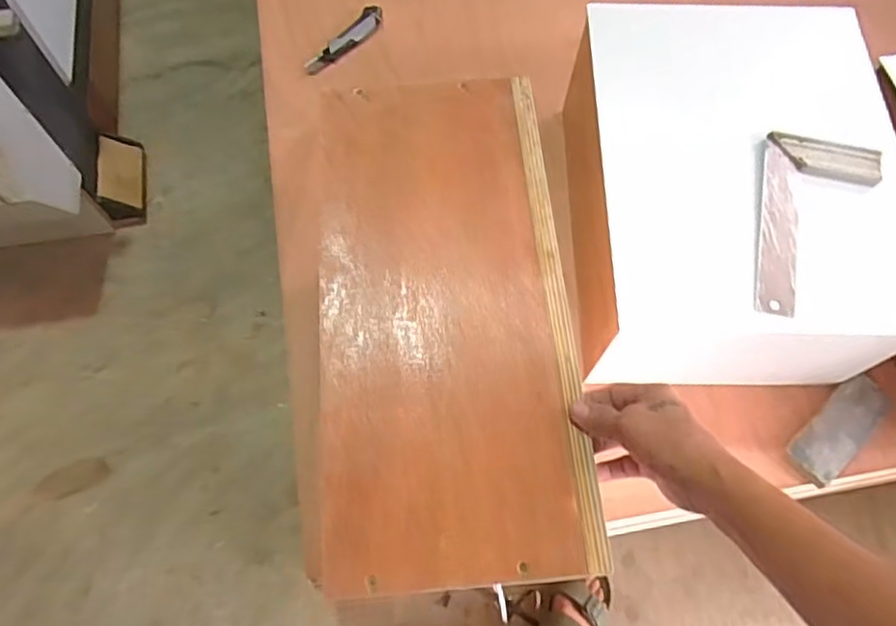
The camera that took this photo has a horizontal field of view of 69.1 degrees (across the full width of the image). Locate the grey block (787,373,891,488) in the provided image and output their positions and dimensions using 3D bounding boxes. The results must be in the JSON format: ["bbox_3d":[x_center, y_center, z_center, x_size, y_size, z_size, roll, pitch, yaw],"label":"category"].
[{"bbox_3d":[0.539,0.154,0.889,0.173,0.019,0.068,-40,73,-18],"label":"grey block"}]

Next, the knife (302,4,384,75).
[{"bbox_3d":[-0.178,-0.478,1.135,0.030,0.033,0.171,42,71,15],"label":"knife"}]

